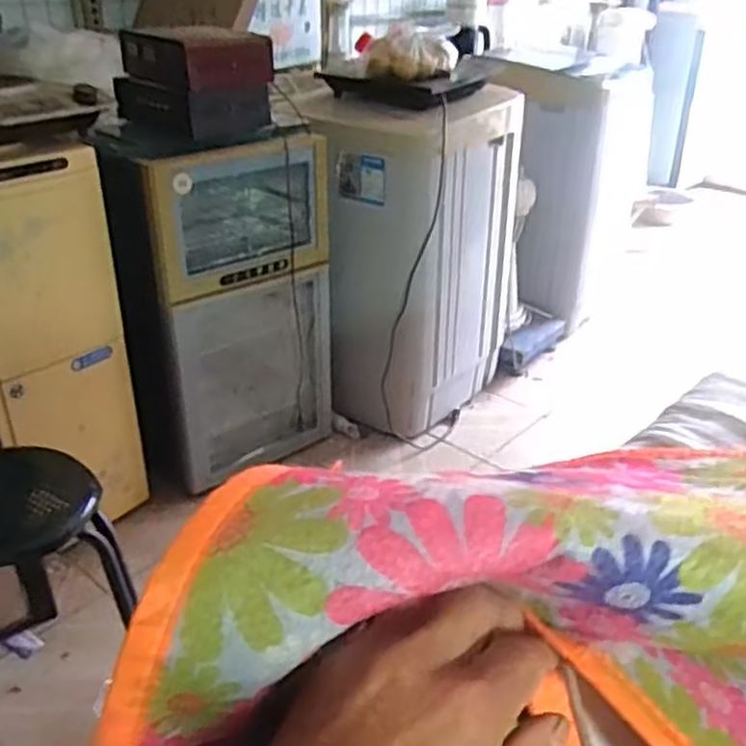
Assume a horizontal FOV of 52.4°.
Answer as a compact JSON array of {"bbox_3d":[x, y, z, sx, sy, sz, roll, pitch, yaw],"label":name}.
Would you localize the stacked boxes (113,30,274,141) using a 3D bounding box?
[{"bbox_3d":[-0.355,-0.585,1.530,0.251,0.191,0.207,21,35,30],"label":"stacked boxes"}]

